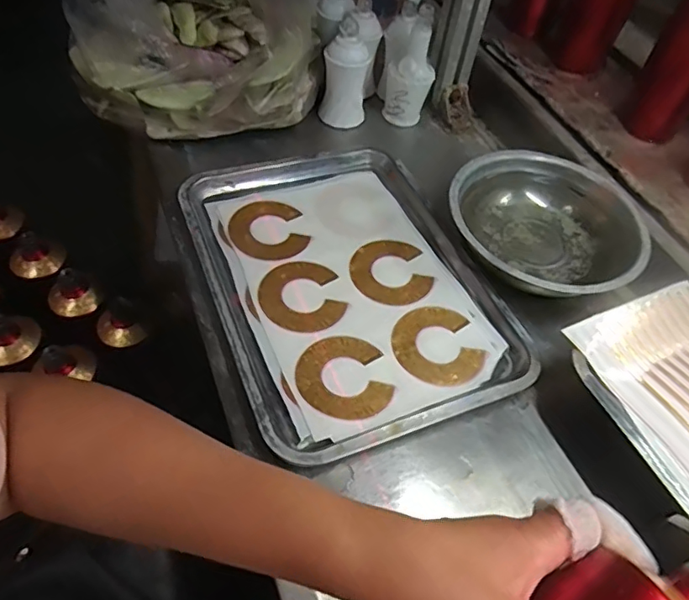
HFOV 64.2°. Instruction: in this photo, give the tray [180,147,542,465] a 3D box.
[{"bbox_3d":[0.002,-0.029,0.532,0.254,0.018,0.340,-16,55,-17],"label":"tray"}]

